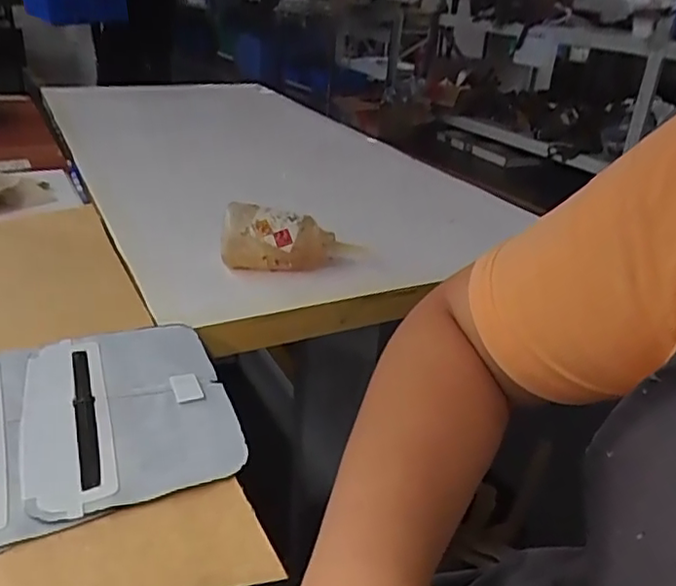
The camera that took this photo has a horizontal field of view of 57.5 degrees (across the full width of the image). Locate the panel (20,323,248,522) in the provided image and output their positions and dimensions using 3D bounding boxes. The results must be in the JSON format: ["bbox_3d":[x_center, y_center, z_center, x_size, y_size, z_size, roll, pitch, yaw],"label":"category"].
[{"bbox_3d":[-0.149,0.077,0.437,0.131,0.008,0.189,-7,29,-22],"label":"panel"}]

